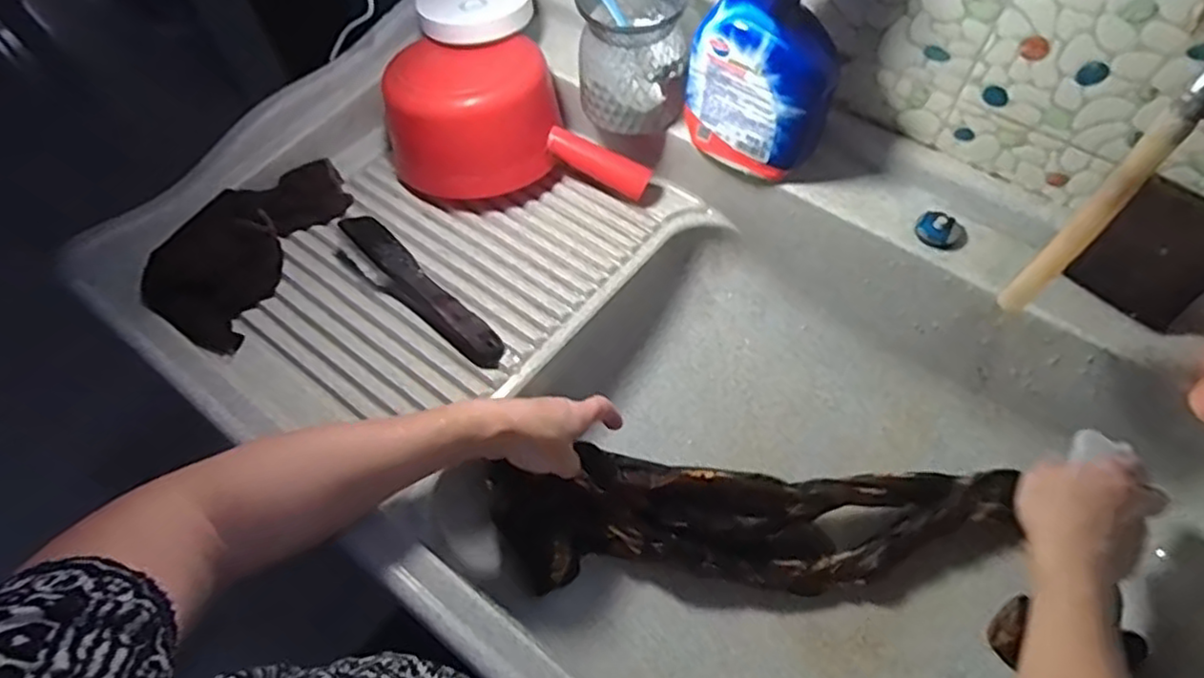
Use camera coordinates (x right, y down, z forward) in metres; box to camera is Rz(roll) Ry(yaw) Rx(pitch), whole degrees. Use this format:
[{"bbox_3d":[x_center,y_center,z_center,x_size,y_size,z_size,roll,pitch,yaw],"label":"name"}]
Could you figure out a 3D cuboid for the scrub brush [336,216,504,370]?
[{"bbox_3d":[-0.173,-0.046,0.631,0.210,0.033,0.049,40,69,22],"label":"scrub brush"}]

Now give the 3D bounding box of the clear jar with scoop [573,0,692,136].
[{"bbox_3d":[0.029,-0.276,0.651,0.100,0.112,0.104,-2,60,2],"label":"clear jar with scoop"}]

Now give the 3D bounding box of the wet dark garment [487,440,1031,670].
[{"bbox_3d":[0.144,0.186,0.630,0.488,0.091,0.123,3,60,-3],"label":"wet dark garment"}]

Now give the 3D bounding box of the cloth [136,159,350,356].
[{"bbox_3d":[-0.340,-0.099,0.660,0.105,0.017,0.223,28,62,-8],"label":"cloth"}]

